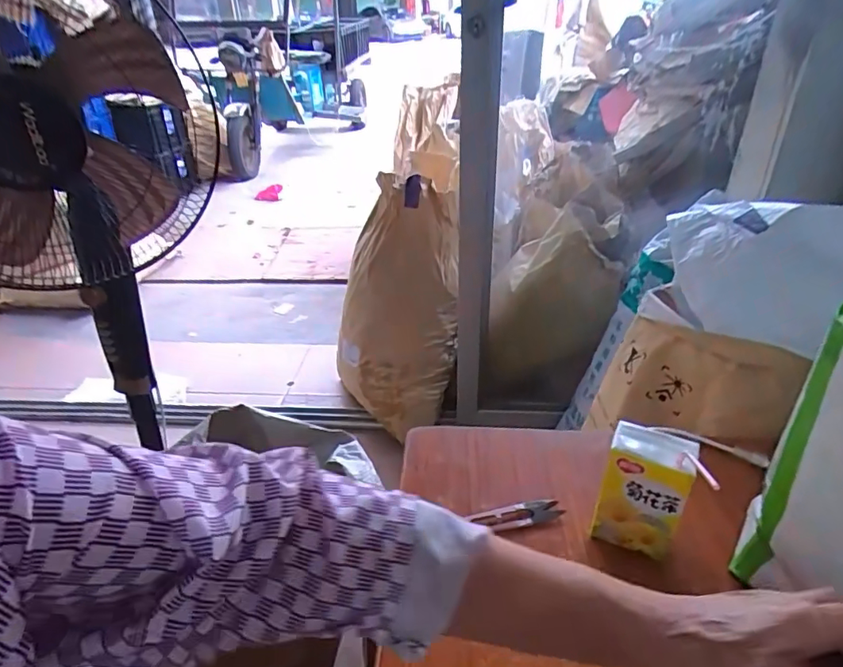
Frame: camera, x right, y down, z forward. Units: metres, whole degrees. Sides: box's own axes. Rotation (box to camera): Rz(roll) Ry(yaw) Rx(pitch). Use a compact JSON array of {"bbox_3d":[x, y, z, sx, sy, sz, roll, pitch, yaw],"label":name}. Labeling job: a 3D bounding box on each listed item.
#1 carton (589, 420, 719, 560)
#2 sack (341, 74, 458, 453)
[{"bbox_3d":[0.192,0.138,0.453,0.073,0.112,0.049,14,35,28],"label":"carton"},{"bbox_3d":[-0.087,-0.090,1.389,0.373,0.655,0.295,1,31,8],"label":"sack"}]

